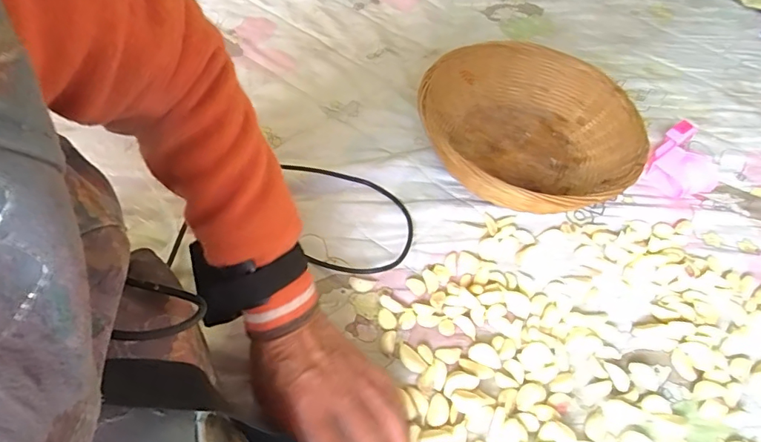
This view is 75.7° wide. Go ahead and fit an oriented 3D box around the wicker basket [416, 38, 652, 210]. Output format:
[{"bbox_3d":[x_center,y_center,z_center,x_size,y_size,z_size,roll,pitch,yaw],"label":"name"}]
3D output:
[{"bbox_3d":[0.165,-0.098,0.557,0.237,0.079,0.233,13,52,10],"label":"wicker basket"}]

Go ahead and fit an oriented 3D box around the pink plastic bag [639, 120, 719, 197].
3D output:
[{"bbox_3d":[0.353,-0.067,0.564,0.070,0.043,0.069,38,60,25],"label":"pink plastic bag"}]

